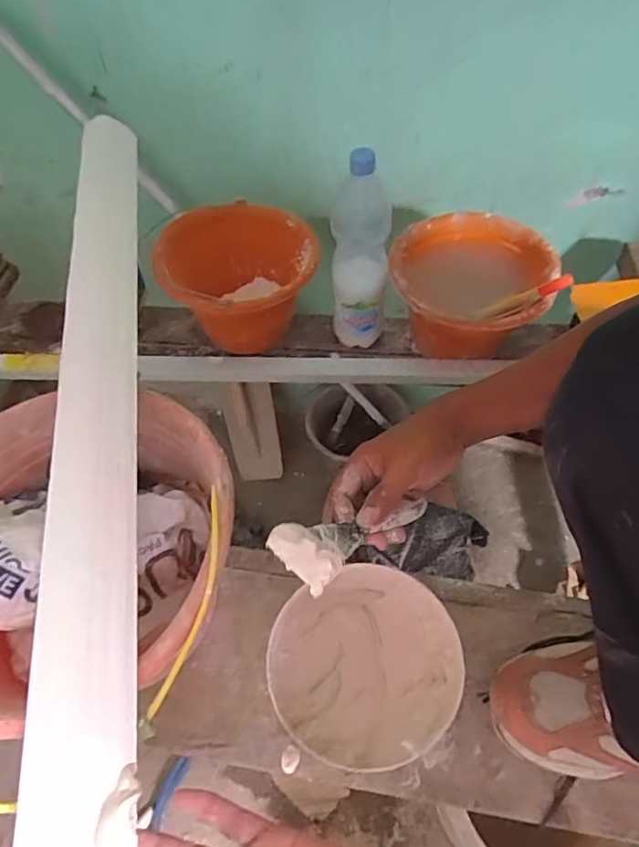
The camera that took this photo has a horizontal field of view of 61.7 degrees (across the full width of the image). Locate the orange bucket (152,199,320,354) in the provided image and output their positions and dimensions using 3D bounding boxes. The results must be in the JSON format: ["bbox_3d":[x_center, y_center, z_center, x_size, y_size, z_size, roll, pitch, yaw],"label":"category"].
[{"bbox_3d":[-0.126,-0.241,0.912,0.250,0.188,0.258,-1,54,1],"label":"orange bucket"}]

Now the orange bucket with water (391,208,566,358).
[{"bbox_3d":[0.240,-0.205,0.882,0.236,0.170,0.255,-1,54,1],"label":"orange bucket with water"}]

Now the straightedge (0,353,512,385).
[{"bbox_3d":[-0.215,-0.087,0.815,0.938,0.033,0.042,0,54,2],"label":"straightedge"}]

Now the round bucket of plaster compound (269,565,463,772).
[{"bbox_3d":[0.040,0.228,0.526,0.176,0.060,0.179,-1,54,1],"label":"round bucket of plaster compound"}]

